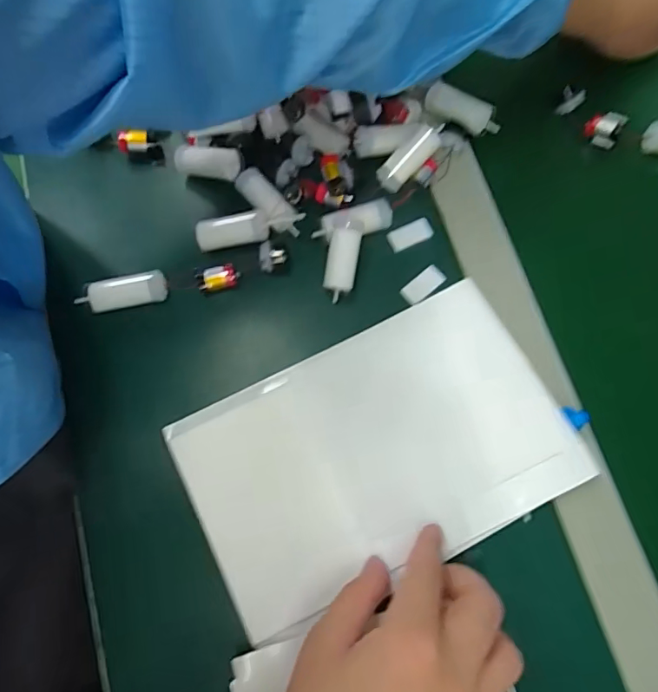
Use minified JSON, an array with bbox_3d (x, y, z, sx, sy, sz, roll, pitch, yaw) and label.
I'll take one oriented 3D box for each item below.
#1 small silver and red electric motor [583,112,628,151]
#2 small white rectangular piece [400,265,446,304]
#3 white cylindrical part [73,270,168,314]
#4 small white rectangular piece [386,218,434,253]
[{"bbox_3d":[0.215,-0.170,0.391,0.026,0.019,0.019,32,77,9],"label":"small silver and red electric motor"},{"bbox_3d":[0.068,-0.044,0.360,0.033,0.004,0.015,-38,77,-10],"label":"small white rectangular piece"},{"bbox_3d":[-0.142,-0.036,0.348,0.059,0.017,0.019,-15,75,-4],"label":"white cylindrical part"},{"bbox_3d":[0.060,-0.082,0.371,0.033,0.005,0.016,-24,76,-6],"label":"small white rectangular piece"}]

